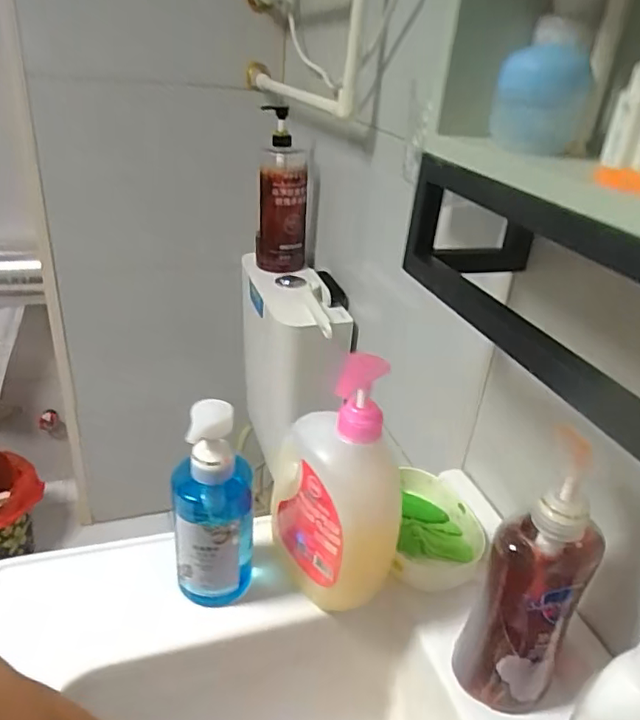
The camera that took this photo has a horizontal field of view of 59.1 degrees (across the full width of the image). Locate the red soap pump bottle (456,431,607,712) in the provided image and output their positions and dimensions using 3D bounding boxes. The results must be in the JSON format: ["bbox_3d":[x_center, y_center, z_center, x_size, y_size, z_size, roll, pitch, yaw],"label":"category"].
[{"bbox_3d":[0.161,0.162,0.420,0.067,0.229,0.063,22,33,28],"label":"red soap pump bottle"}]

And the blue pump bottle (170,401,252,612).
[{"bbox_3d":[-0.092,0.127,0.486,0.067,0.195,0.058,2,29,-7],"label":"blue pump bottle"}]

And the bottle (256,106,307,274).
[{"bbox_3d":[-0.072,-0.324,1.108,0.098,0.295,0.092,4,29,-3],"label":"bottle"}]

